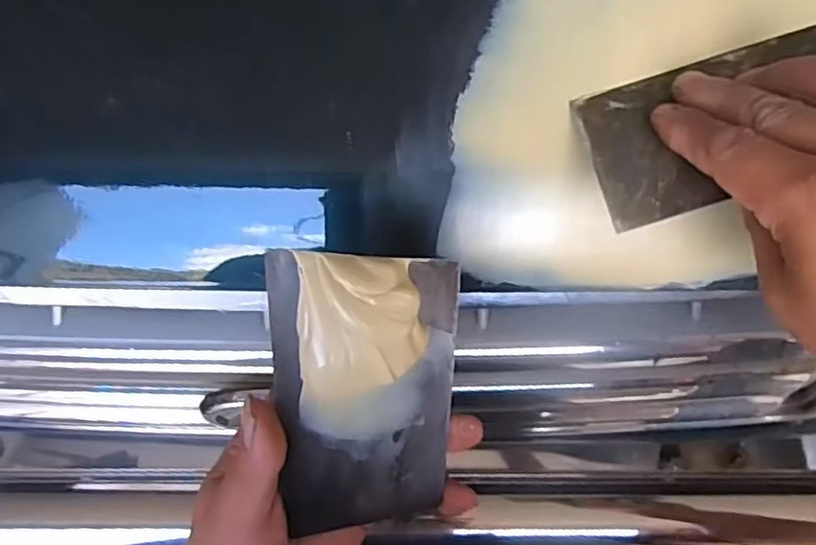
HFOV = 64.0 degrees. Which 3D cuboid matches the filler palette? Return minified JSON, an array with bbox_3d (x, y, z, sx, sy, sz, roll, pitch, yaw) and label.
[{"bbox_3d":[-0.015,0.055,0.266,0.073,0.133,0.015,-5,27,-16],"label":"filler palette"}]

